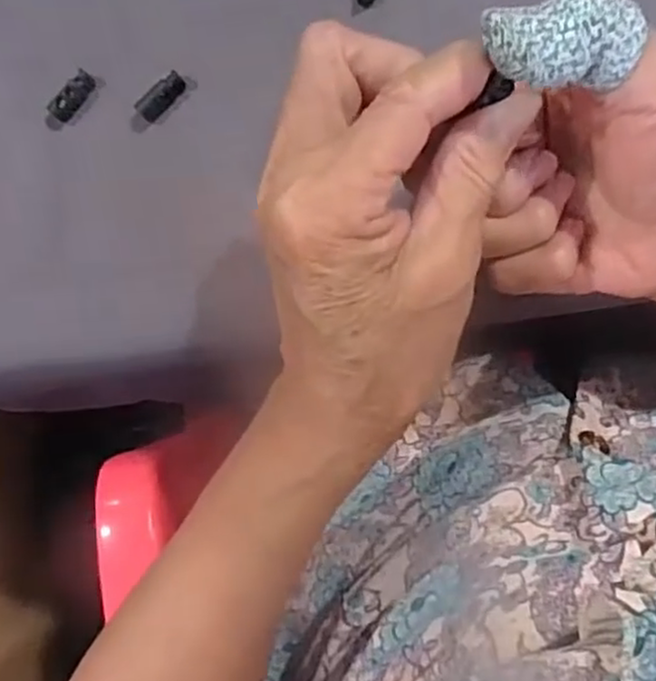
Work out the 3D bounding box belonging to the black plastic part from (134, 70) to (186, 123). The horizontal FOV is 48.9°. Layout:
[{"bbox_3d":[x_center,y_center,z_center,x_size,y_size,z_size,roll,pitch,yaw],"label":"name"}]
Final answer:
[{"bbox_3d":[-0.073,-0.107,0.319,0.010,0.010,0.024,45,95,8],"label":"black plastic part"}]

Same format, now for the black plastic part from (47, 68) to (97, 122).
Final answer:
[{"bbox_3d":[-0.115,-0.110,0.325,0.010,0.007,0.024,35,93,9],"label":"black plastic part"}]

